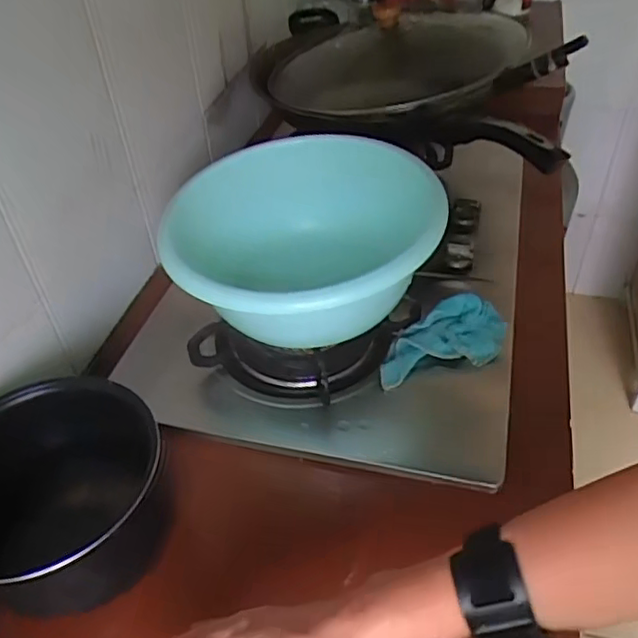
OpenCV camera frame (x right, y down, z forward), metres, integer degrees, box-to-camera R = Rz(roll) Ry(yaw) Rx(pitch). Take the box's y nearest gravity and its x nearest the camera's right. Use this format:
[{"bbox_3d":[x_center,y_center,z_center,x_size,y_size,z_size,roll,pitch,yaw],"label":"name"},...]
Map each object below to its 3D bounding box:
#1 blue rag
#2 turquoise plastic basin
[{"bbox_3d":[0.126,0.018,0.635,0.140,0.049,0.057,-12,43,-8],"label":"blue rag"},{"bbox_3d":[-0.010,-0.077,0.612,0.242,0.098,0.266,10,44,15],"label":"turquoise plastic basin"}]

